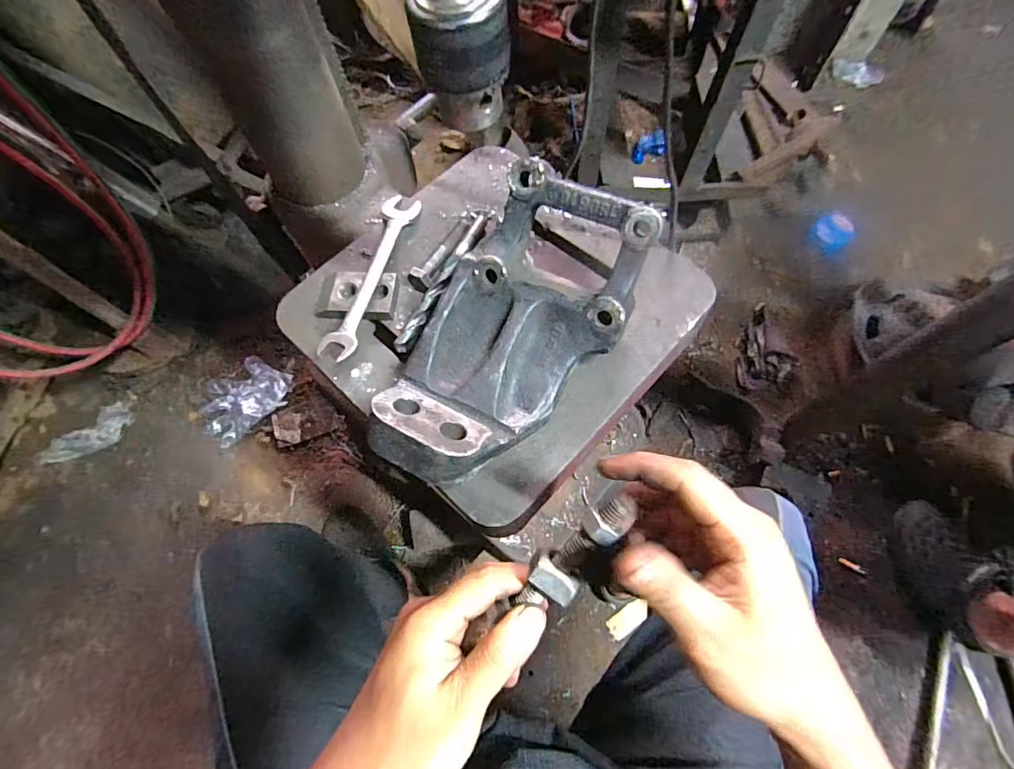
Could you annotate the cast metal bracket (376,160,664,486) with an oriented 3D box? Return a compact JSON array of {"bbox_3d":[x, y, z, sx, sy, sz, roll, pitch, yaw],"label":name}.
[{"bbox_3d":[0.000,-0.043,0.360,0.141,0.075,0.247,29,71,15],"label":"cast metal bracket"}]

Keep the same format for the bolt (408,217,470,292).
[{"bbox_3d":[-0.062,-0.128,0.447,0.019,0.017,0.090,24,70,13],"label":"bolt"}]

